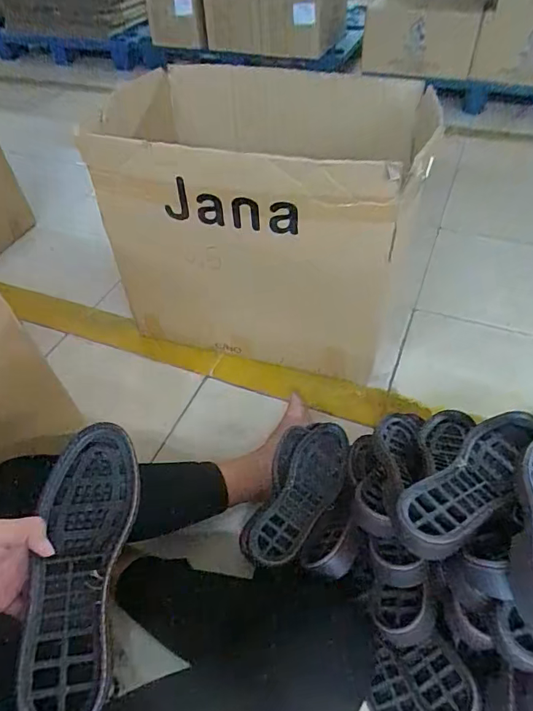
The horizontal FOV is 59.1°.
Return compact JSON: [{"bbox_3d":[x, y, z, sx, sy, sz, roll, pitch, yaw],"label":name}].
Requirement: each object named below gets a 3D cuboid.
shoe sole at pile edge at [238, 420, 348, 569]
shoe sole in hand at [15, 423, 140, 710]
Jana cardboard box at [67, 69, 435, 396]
[{"bbox_3d":[0.057,0.207,0.727,0.090,0.023,0.254,21,52,21],"label":"shoe sole at pile edge"},{"bbox_3d":[-0.174,0.189,0.433,0.086,0.025,0.248,-2,59,2],"label":"shoe sole in hand"},{"bbox_3d":[0.020,-0.283,1.022,0.596,0.501,0.431,15,50,16],"label":"Jana cardboard box"}]

